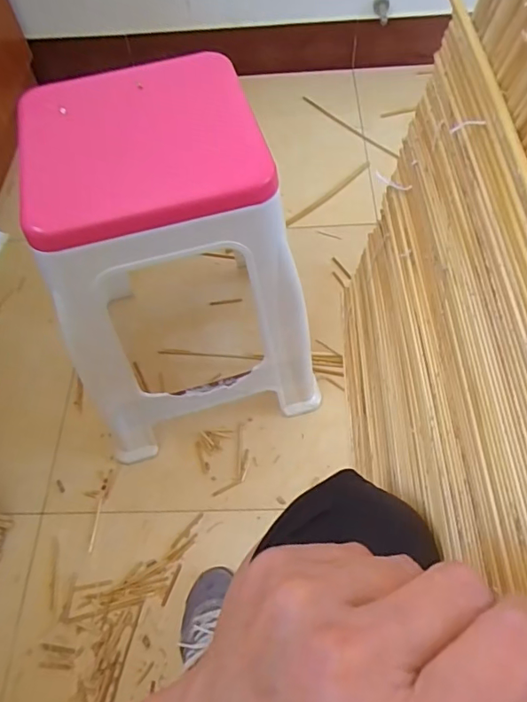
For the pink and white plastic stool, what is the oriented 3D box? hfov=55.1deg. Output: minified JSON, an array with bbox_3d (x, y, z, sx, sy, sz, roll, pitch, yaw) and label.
[{"bbox_3d":[-0.119,-0.105,0.732,0.322,0.454,0.315,-16,60,-8],"label":"pink and white plastic stool"}]

